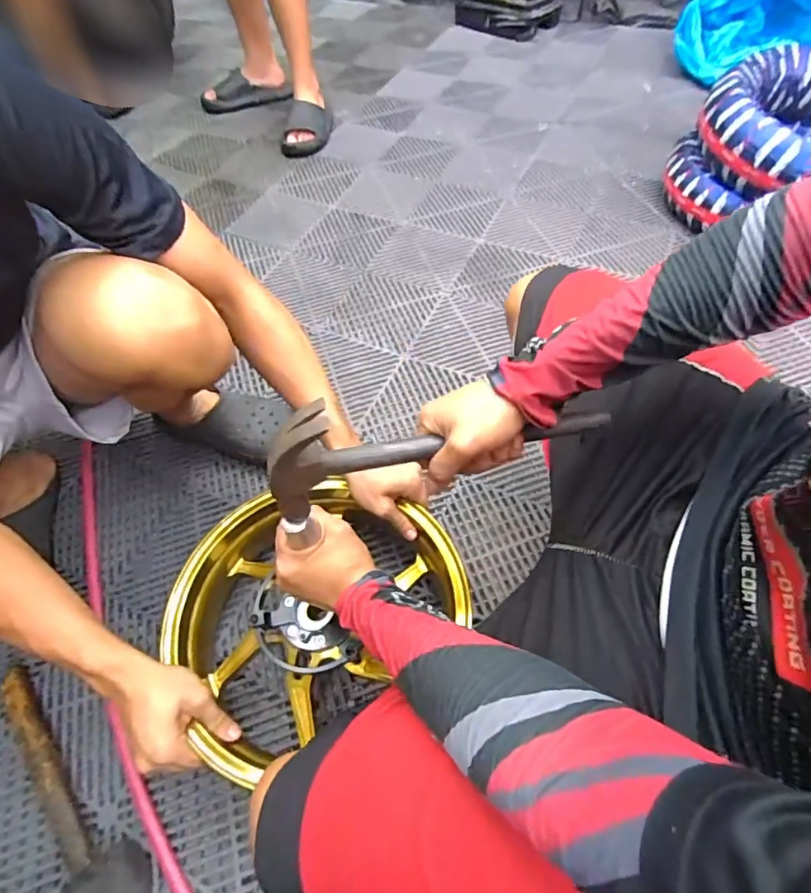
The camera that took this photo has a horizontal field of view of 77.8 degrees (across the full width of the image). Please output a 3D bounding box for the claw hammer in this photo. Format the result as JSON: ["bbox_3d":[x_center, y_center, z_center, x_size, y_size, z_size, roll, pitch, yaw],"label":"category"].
[{"bbox_3d":[0.035,0.008,0.438,0.300,0.118,0.041,-7,57,-11],"label":"claw hammer"}]

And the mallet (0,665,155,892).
[{"bbox_3d":[-0.416,0.392,0.564,0.334,0.085,0.091,36,66,23],"label":"mallet"}]

